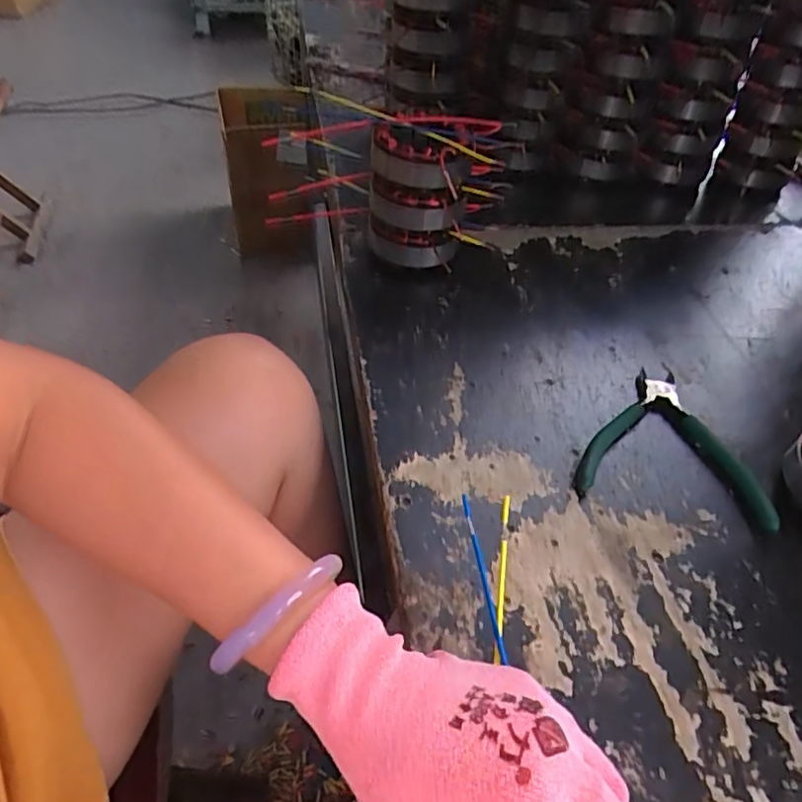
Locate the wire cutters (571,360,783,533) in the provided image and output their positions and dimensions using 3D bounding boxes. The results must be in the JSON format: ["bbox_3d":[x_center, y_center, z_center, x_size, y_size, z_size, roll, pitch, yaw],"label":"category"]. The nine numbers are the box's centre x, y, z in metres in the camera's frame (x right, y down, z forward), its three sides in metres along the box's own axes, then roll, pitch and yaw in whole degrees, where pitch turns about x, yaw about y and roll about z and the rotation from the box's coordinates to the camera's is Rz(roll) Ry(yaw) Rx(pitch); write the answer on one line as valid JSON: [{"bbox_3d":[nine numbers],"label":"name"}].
[{"bbox_3d":[0.203,0.024,0.460,0.133,0.012,0.142,12,45,6],"label":"wire cutters"}]

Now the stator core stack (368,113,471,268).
[{"bbox_3d":[0.014,-0.182,0.564,0.088,0.124,0.092,5,45,-2],"label":"stator core stack"}]

